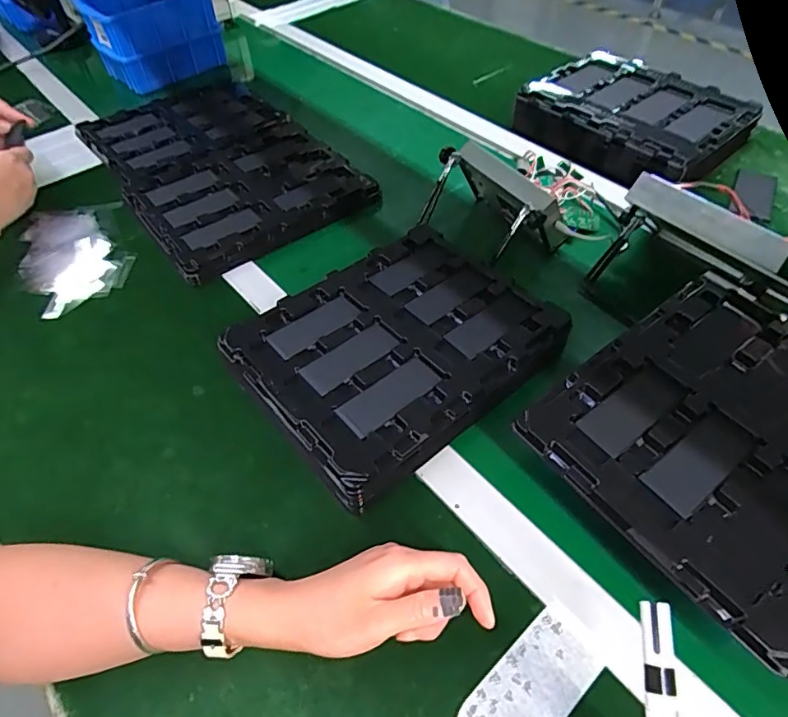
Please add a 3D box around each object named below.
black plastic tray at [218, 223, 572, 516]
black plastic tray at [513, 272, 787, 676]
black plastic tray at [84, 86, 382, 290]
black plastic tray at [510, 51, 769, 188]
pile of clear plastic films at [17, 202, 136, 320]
[{"bbox_3d":[0.001,-0.015,0.508,0.272,0.045,0.220,-34,58,-22],"label":"black plastic tray"},{"bbox_3d":[0.264,0.049,0.393,0.271,0.015,0.215,-32,57,-21],"label":"black plastic tray"},{"bbox_3d":[-0.258,-0.288,0.745,0.273,0.029,0.443,-31,57,-20],"label":"black plastic tray"},{"bbox_3d":[0.343,-0.356,0.753,0.220,0.062,0.284,-32,57,-21],"label":"black plastic tray"},{"bbox_3d":[-0.392,-0.128,0.630,0.118,0.026,0.203,-20,54,-13],"label":"pile of clear plastic films"}]

